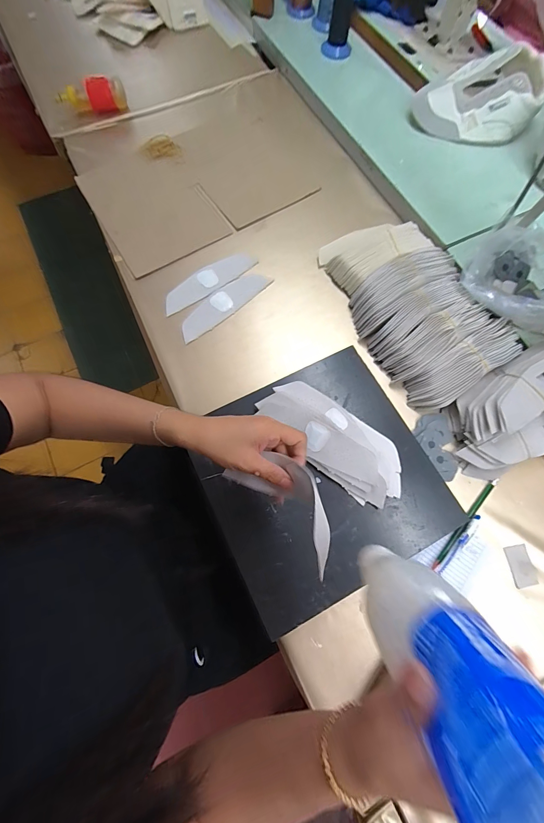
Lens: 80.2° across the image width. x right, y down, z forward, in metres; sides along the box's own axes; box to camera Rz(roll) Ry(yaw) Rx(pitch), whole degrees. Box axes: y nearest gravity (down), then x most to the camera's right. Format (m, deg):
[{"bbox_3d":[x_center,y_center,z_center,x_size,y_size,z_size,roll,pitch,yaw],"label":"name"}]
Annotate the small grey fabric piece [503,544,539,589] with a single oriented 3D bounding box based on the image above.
[{"bbox_3d":[0.339,0.210,0.439,0.033,0.004,0.050,-12,72,-3],"label":"small grey fabric piece"}]

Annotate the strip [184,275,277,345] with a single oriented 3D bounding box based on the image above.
[{"bbox_3d":[-0.085,-0.191,0.568,0.183,0.009,0.053,-41,76,-12],"label":"strip"}]

